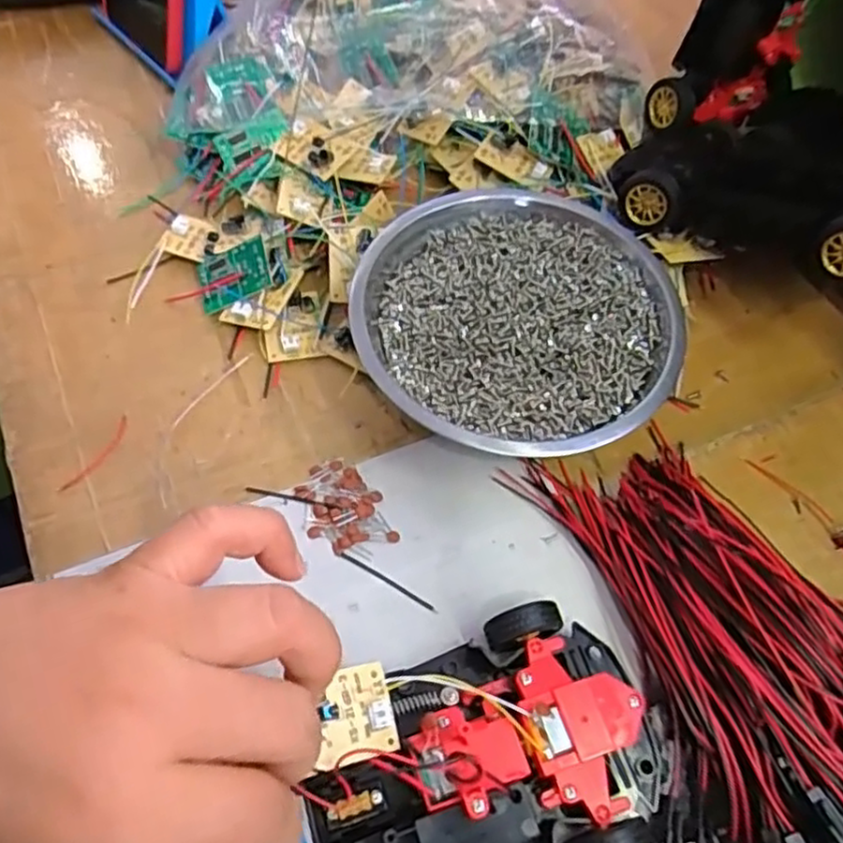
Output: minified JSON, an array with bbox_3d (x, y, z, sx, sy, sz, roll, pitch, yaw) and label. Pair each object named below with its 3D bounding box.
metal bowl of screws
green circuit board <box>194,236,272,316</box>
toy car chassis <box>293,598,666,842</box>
[{"bbox_3d":[0.047,-0.042,0.334,0.147,0.042,0.140,1,60,-2],"label":"metal bowl of screws"},{"bbox_3d":[-0.095,-0.073,0.353,0.040,0.006,0.032,-20,71,14],"label":"green circuit board"},{"bbox_3d":[0.012,0.116,0.235,0.140,0.037,0.081,-18,63,-13],"label":"toy car chassis"}]

